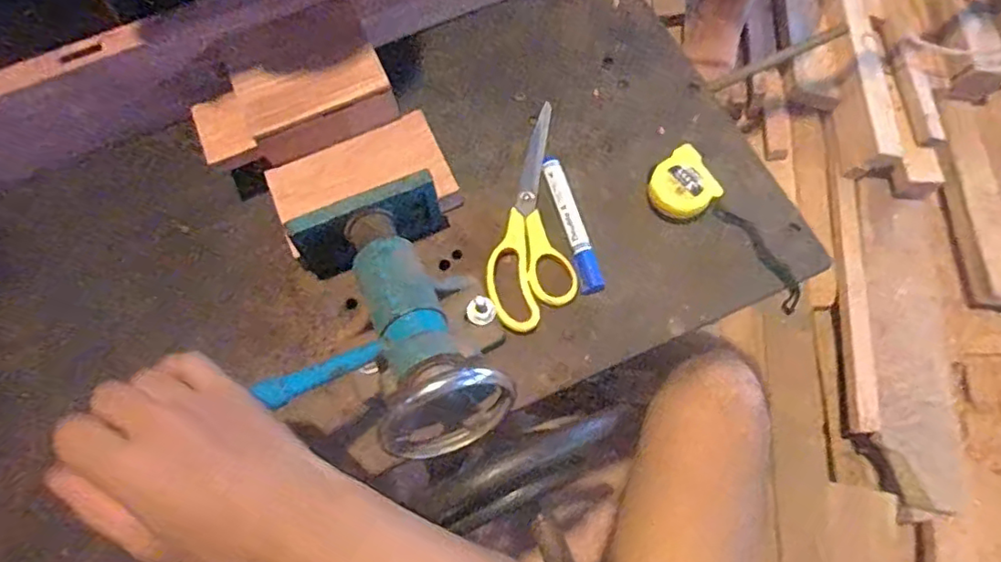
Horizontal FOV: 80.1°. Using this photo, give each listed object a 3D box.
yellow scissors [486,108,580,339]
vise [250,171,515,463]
[{"bbox_3d":[0.026,-0.065,0.549,0.077,0.008,0.228,-2,69,1],"label":"yellow scissors"},{"bbox_3d":[-0.087,0.025,0.444,0.137,0.095,0.209,-18,52,-5],"label":"vise"}]

